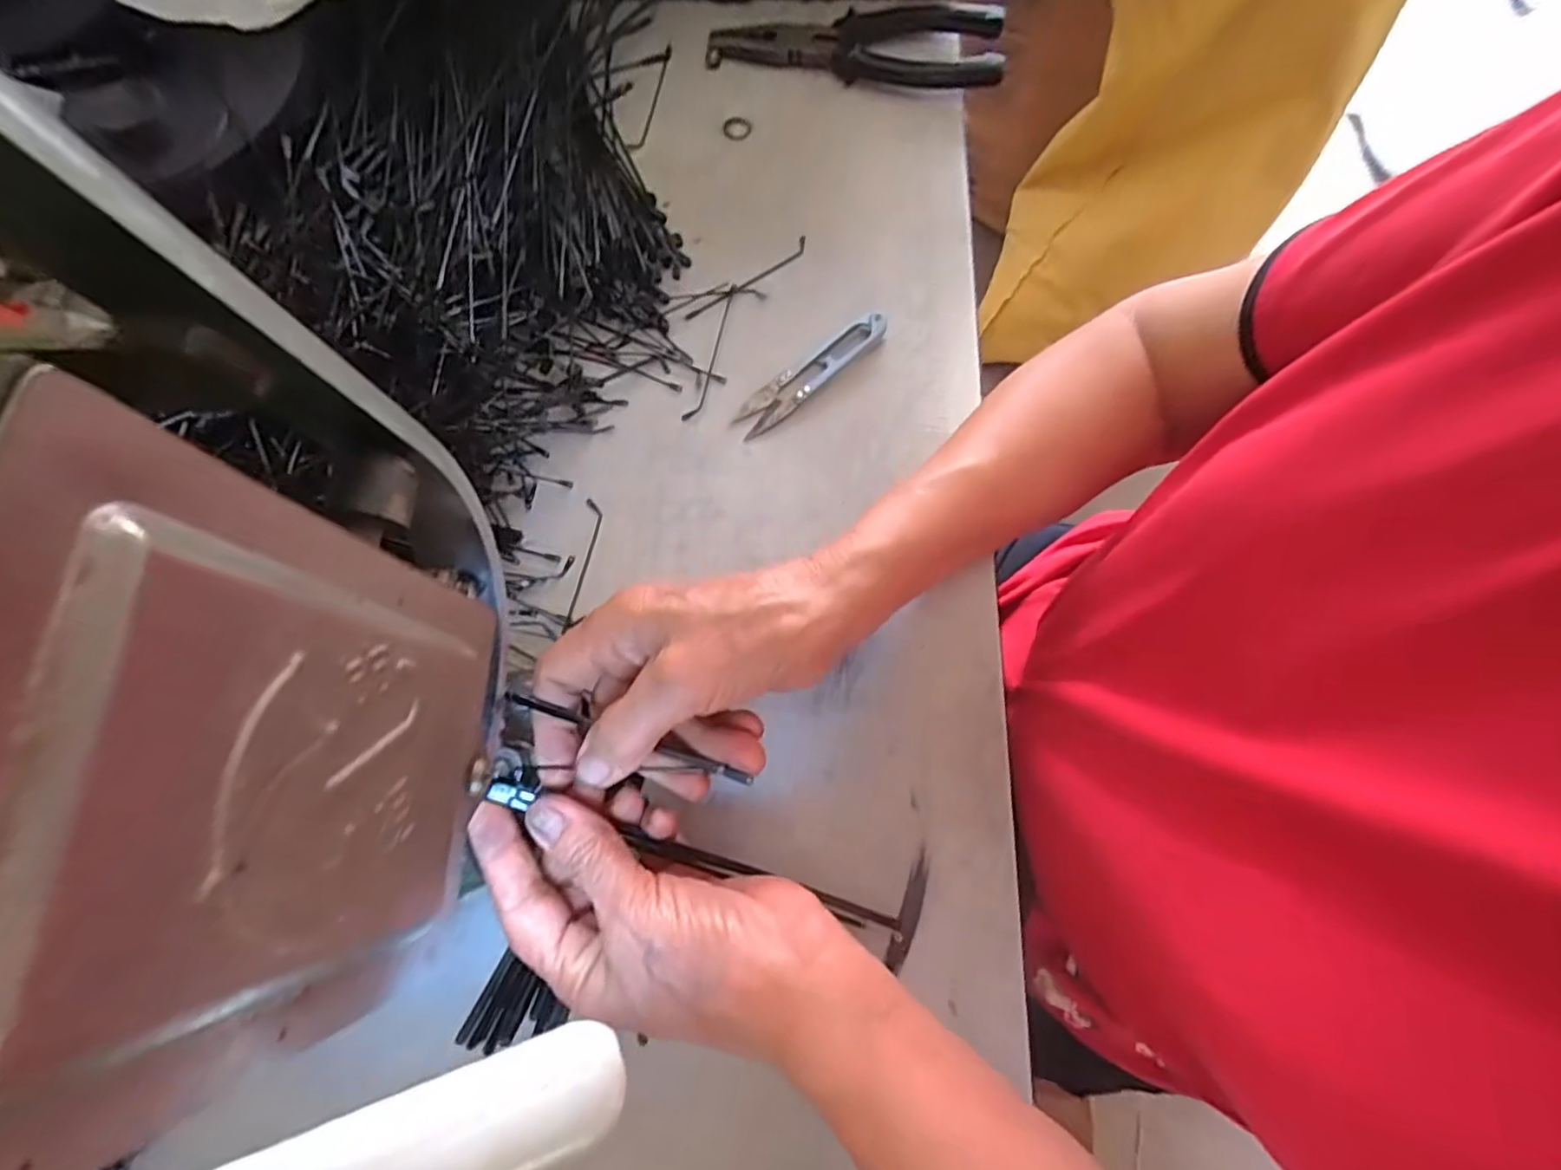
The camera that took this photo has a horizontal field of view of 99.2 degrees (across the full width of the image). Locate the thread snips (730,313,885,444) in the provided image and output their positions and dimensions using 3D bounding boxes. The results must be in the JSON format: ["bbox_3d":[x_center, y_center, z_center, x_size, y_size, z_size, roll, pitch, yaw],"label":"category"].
[{"bbox_3d":[0.016,-0.116,0.362,0.097,0.010,0.022,-40,79,-11],"label":"thread snips"}]

